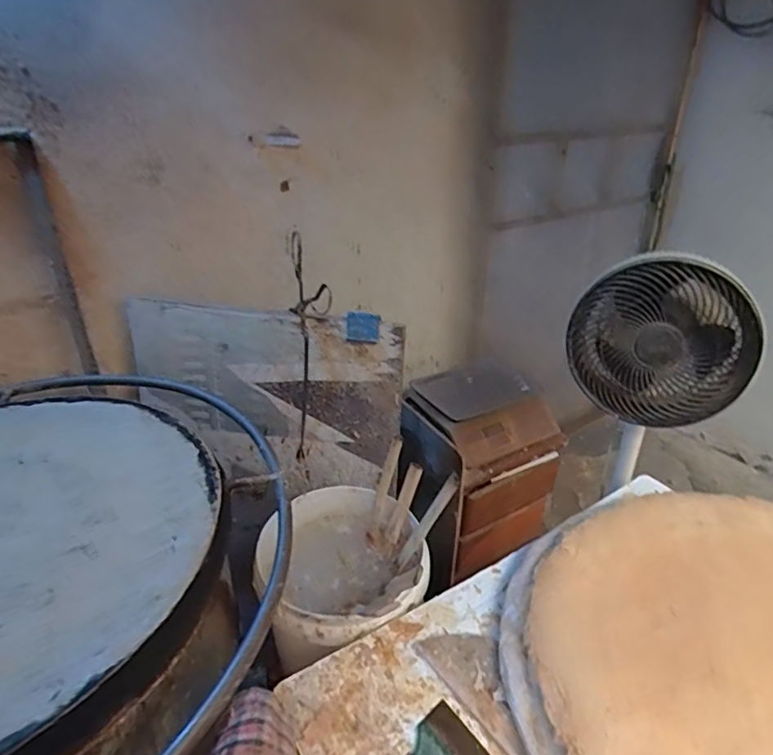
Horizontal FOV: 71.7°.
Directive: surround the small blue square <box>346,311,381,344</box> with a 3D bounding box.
[{"bbox_3d":[-0.046,-0.097,1.033,0.064,0.061,0.010,-1,29,-1],"label":"small blue square"}]

